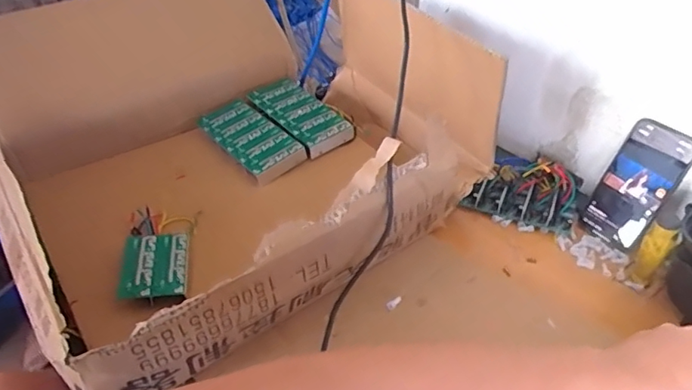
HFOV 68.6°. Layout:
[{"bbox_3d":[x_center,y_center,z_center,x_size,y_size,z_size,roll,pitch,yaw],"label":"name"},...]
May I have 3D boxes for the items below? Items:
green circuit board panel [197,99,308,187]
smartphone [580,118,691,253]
[{"bbox_3d":[-0.136,-0.079,0.722,0.077,0.031,0.153,-31,50,-31],"label":"green circuit board panel"},{"bbox_3d":[0.368,-0.012,0.646,0.016,0.158,0.078,-11,41,-44],"label":"smartphone"}]

